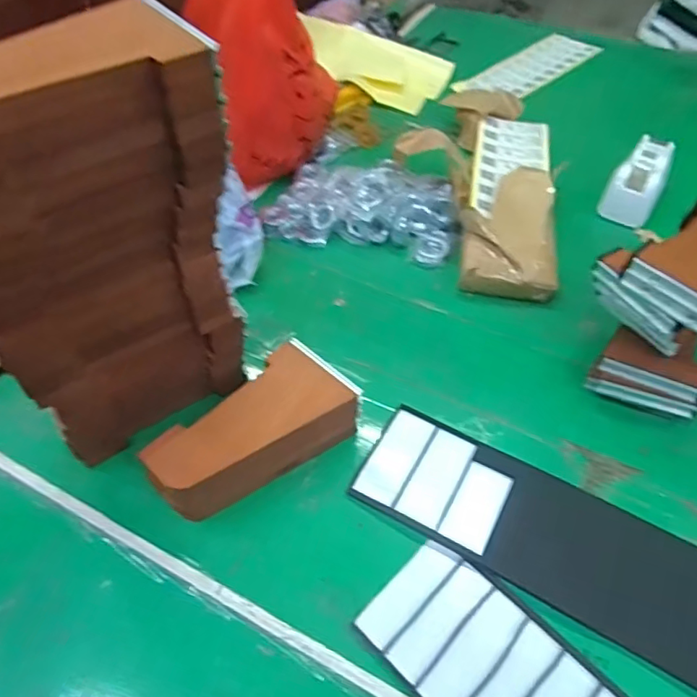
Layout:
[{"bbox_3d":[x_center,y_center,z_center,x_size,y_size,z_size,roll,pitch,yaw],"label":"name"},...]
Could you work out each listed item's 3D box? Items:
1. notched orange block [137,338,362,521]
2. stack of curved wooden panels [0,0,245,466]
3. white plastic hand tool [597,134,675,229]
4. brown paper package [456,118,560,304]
[{"bbox_3d":[-0.071,0.074,0.445,0.153,0.063,0.075,-37,62,-27],"label":"notched orange block"},{"bbox_3d":[-0.144,-0.034,0.371,0.066,0.311,0.155,34,57,22],"label":"stack of curved wooden panels"},{"bbox_3d":[0.348,-0.204,0.679,0.061,0.063,0.110,24,54,16],"label":"white plastic hand tool"},{"bbox_3d":[0.190,-0.184,0.669,0.104,0.050,0.318,9,52,5],"label":"brown paper package"}]

